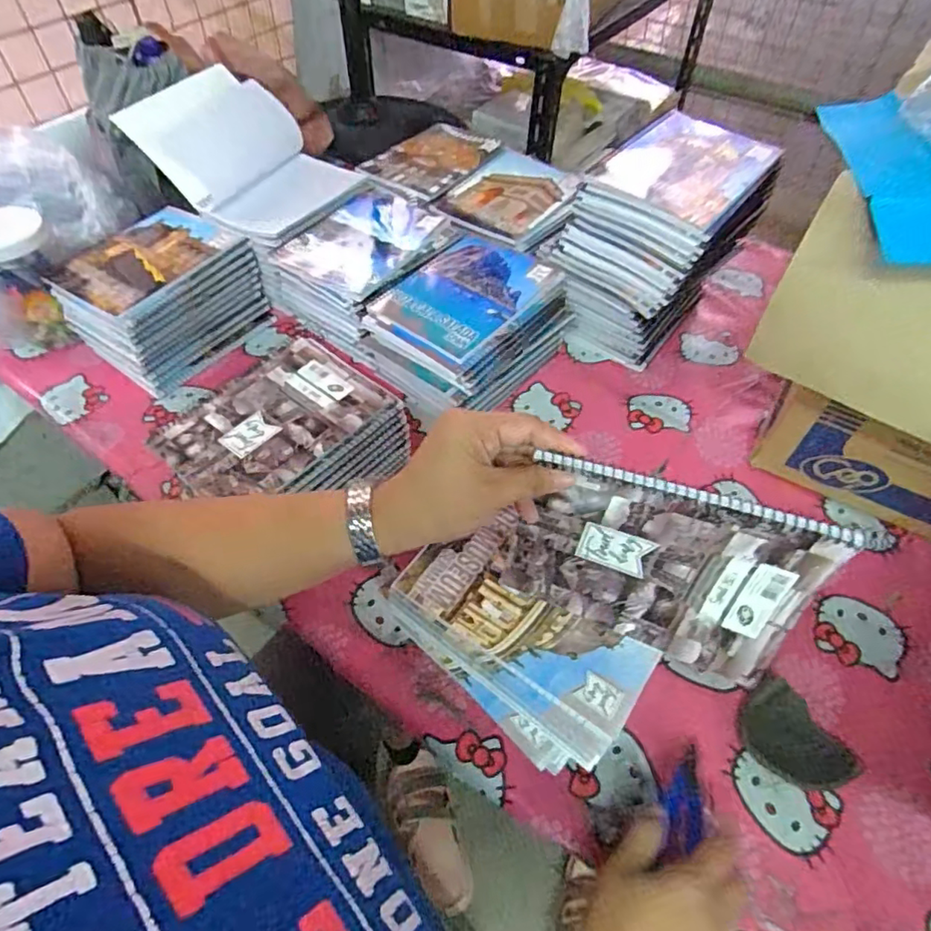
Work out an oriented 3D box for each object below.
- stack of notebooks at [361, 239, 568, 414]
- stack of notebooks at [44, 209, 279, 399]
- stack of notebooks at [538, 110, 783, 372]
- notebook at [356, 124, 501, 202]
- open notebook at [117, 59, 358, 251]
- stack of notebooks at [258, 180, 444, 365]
[{"bbox_3d":[-0.001,-0.185,0.748,0.176,0.106,0.209,36,61,24],"label":"stack of notebooks"},{"bbox_3d":[-0.403,-0.224,0.791,0.174,0.121,0.211,31,59,22],"label":"stack of notebooks"},{"bbox_3d":[0.236,-0.267,0.744,0.168,0.240,0.193,34,60,23],"label":"stack of notebooks"},{"bbox_3d":[-0.049,-0.480,0.914,0.156,0.011,0.208,28,58,20],"label":"notebook"},{"bbox_3d":[-0.311,-0.439,0.845,0.274,0.055,0.212,42,62,0],"label":"open notebook"},{"bbox_3d":[-0.142,-0.280,0.822,0.187,0.105,0.215,35,61,24],"label":"stack of notebooks"}]

